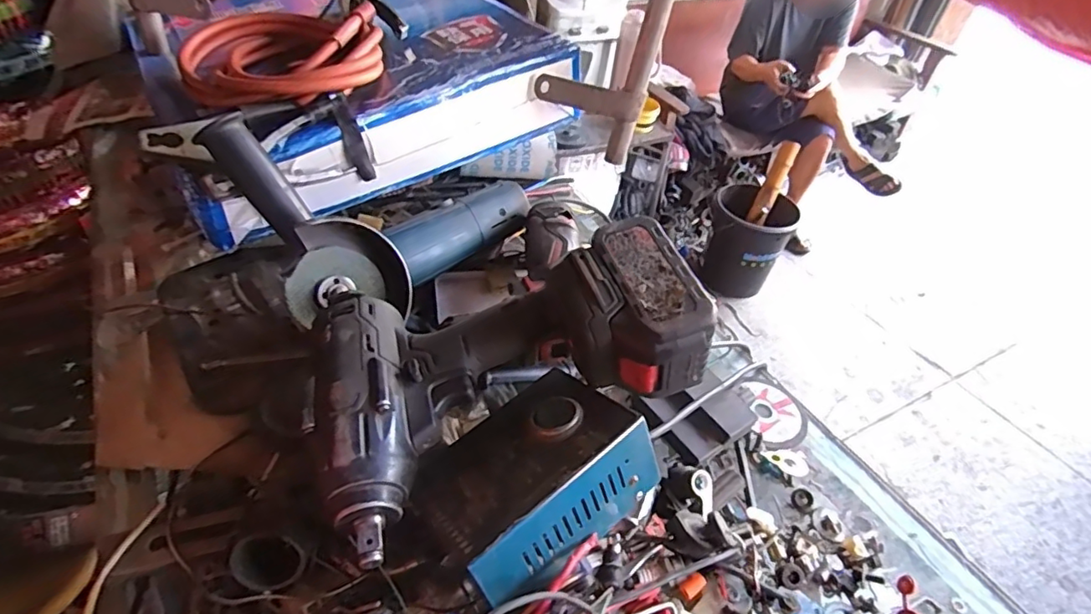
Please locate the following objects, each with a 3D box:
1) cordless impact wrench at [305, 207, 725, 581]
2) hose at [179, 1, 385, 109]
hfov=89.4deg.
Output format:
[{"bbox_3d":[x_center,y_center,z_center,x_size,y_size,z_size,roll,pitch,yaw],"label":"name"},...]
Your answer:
[{"bbox_3d":[-0.019,0.041,0.364,0.252,0.075,0.164,-21,48,-6],"label":"cordless impact wrench"},{"bbox_3d":[-0.269,-0.264,0.570,0.194,0.051,0.203,-6,45,-11],"label":"hose"}]

